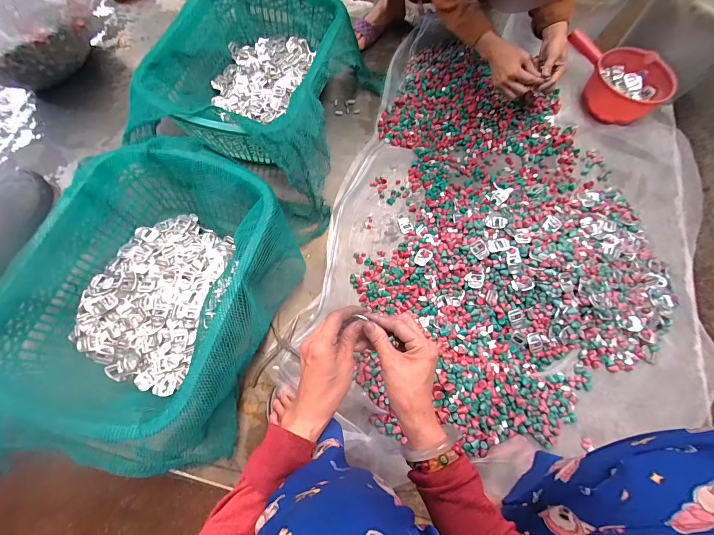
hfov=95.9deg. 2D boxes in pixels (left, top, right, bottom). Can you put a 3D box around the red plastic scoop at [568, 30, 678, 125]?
[{"bbox_3d":[0.683,-0.506,0.852,0.174,0.108,0.266,-32,75,-12],"label":"red plastic scoop"}]

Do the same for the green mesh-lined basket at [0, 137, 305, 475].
[{"bbox_3d":[-0.334,0.045,0.576,0.395,0.174,0.525,17,71,4],"label":"green mesh-lined basket"}]

